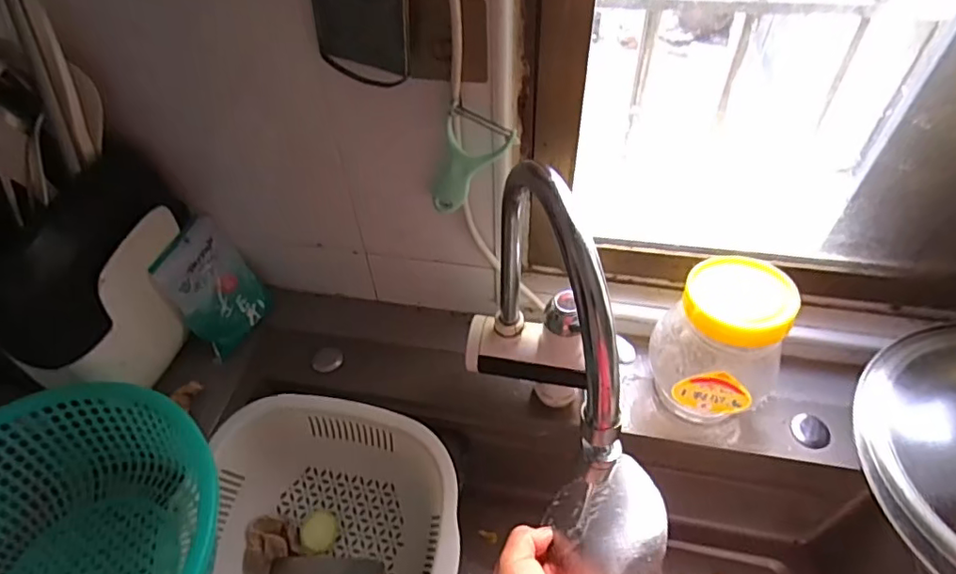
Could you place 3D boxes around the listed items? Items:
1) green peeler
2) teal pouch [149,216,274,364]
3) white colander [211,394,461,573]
[{"bbox_3d":[-0.013,-0.107,0.512,0.058,0.113,0.025,23,50,-8],"label":"green peeler"},{"bbox_3d":[-0.299,-0.001,0.651,0.029,0.143,0.100,6,44,27],"label":"teal pouch"},{"bbox_3d":[-0.141,0.258,0.560,0.241,0.124,0.258,-4,49,-2],"label":"white colander"}]

